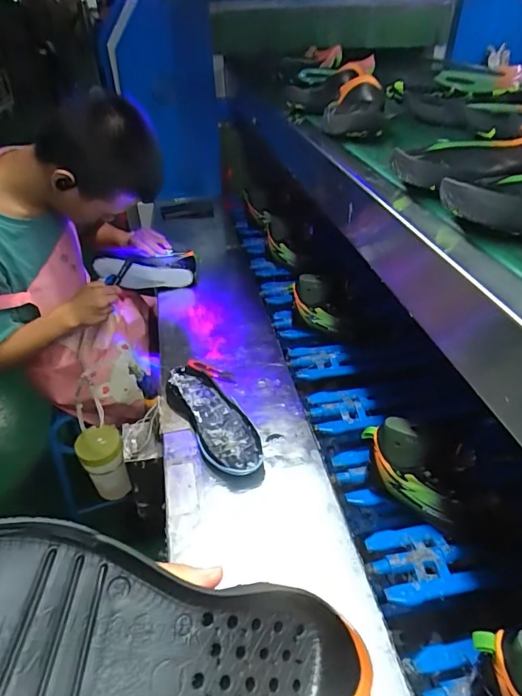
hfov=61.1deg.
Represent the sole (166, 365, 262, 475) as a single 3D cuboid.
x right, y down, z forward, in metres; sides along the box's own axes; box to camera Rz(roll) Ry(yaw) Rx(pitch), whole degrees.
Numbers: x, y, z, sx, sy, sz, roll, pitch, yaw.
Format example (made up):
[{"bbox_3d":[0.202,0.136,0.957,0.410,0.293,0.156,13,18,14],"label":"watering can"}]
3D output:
[{"bbox_3d":[-0.074,0.111,0.720,0.096,0.060,0.248,-20,42,-21],"label":"sole"}]

